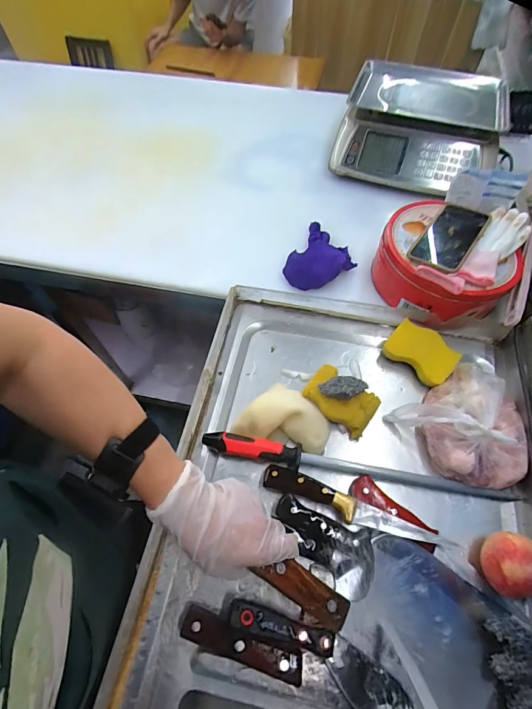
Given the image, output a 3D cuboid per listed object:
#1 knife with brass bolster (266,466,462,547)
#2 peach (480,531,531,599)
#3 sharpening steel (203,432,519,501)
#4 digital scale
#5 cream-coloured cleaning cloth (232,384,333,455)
[{"bbox_3d":[0.110,0.196,0.451,0.235,0.015,0.031,20,61,12],"label":"knife with brass bolster"},{"bbox_3d":[0.285,0.245,0.415,0.062,0.058,0.062,-7,60,-4],"label":"peach"},{"bbox_3d":[0.122,0.159,0.487,0.421,0.039,0.032,11,60,6],"label":"sharpening steel"},{"bbox_3d":[0.346,-0.514,0.798,0.336,0.129,0.304,17,61,10],"label":"digital scale"},{"bbox_3d":[0.030,0.087,0.522,0.139,0.039,0.091,16,61,10],"label":"cream-coloured cleaning cloth"}]

